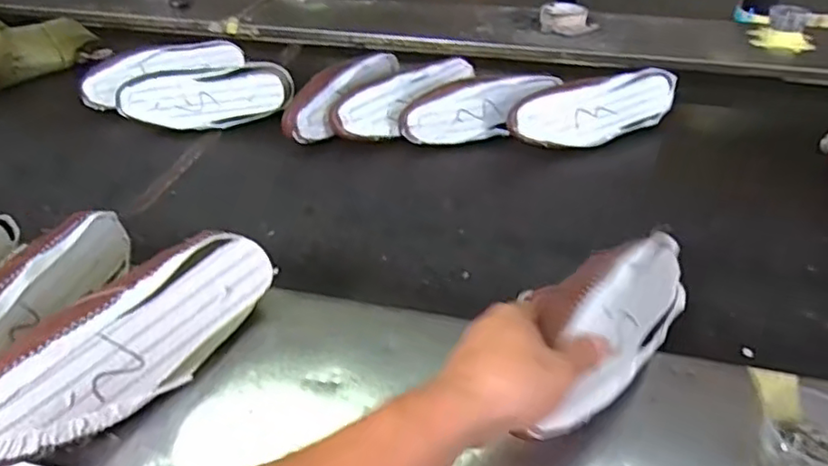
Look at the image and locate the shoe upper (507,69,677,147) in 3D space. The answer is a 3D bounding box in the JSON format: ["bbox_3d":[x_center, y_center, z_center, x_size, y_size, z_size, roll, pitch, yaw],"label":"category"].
[{"bbox_3d":[0.259,-0.178,0.904,0.257,0.070,0.074,-21,42,-23],"label":"shoe upper"}]

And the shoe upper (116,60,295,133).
[{"bbox_3d":[-0.312,-0.217,0.974,0.258,0.073,0.121,2,38,4],"label":"shoe upper"}]

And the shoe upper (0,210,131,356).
[{"bbox_3d":[-0.323,0.062,0.524,0.043,0.078,0.258,7,39,10],"label":"shoe upper"}]

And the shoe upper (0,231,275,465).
[{"bbox_3d":[-0.232,0.085,0.497,0.074,0.074,0.243,27,46,31],"label":"shoe upper"}]

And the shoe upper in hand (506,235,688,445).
[{"bbox_3d":[0.155,0.057,0.490,0.068,0.084,0.236,29,37,33],"label":"shoe upper in hand"}]

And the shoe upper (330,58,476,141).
[{"bbox_3d":[-0.003,-0.192,0.942,0.254,0.075,0.068,-24,43,-26],"label":"shoe upper"}]

